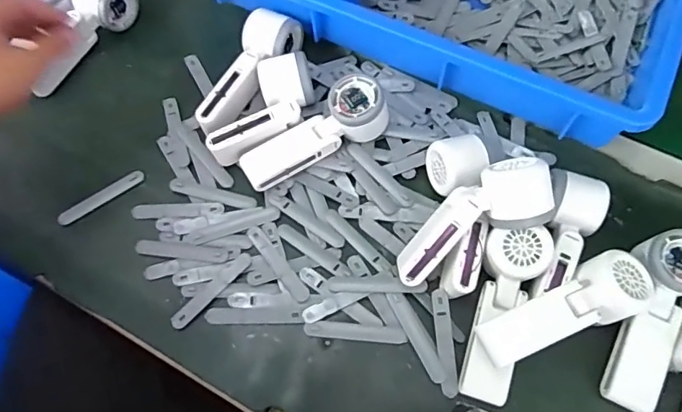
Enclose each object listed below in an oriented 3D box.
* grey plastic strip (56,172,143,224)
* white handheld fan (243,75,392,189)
[{"bbox_3d":[-0.259,-0.010,0.536,0.097,0.004,0.016,-32,70,-14],"label":"grey plastic strip"},{"bbox_3d":[-0.026,-0.073,0.541,0.167,0.049,0.061,-32,67,0],"label":"white handheld fan"}]

